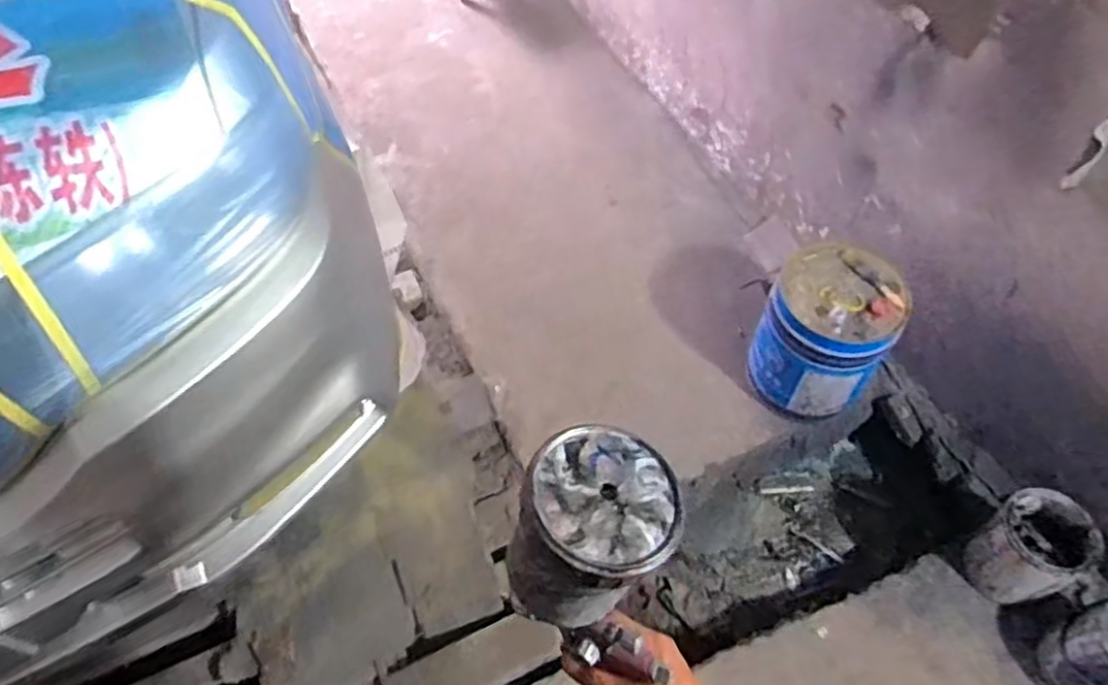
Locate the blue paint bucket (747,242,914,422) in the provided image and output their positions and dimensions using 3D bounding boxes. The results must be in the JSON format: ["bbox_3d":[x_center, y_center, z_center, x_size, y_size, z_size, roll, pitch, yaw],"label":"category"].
[{"bbox_3d":[0.602,-0.011,1.583,0.257,0.337,0.245,0,55,1],"label":"blue paint bucket"}]

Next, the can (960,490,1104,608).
[{"bbox_3d":[0.921,0.411,1.395,0.179,0.219,0.164,0,55,1],"label":"can"}]

